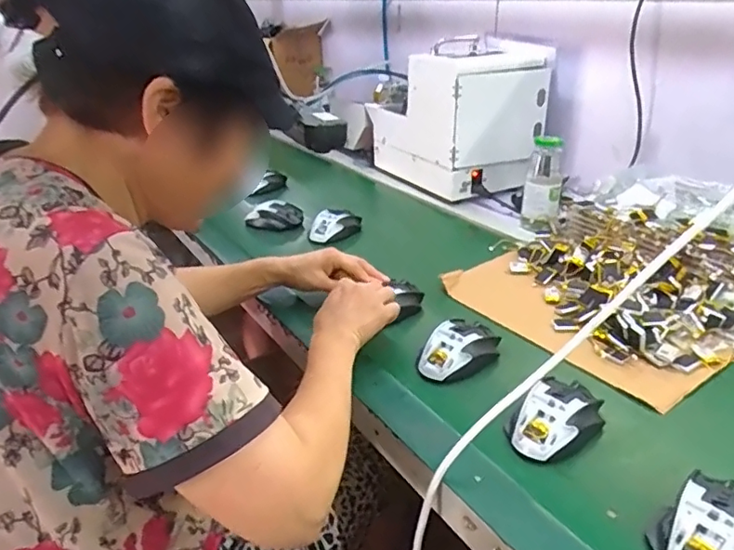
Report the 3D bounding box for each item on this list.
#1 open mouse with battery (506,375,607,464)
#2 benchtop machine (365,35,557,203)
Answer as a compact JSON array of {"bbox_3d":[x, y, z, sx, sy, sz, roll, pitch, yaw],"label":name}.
[{"bbox_3d":[0.193,0.141,0.577,0.074,0.034,0.109,20,36,39],"label":"open mouse with battery"},{"bbox_3d":[0.192,-0.349,1.235,0.252,0.268,0.317,-16,29,-22],"label":"benchtop machine"}]

